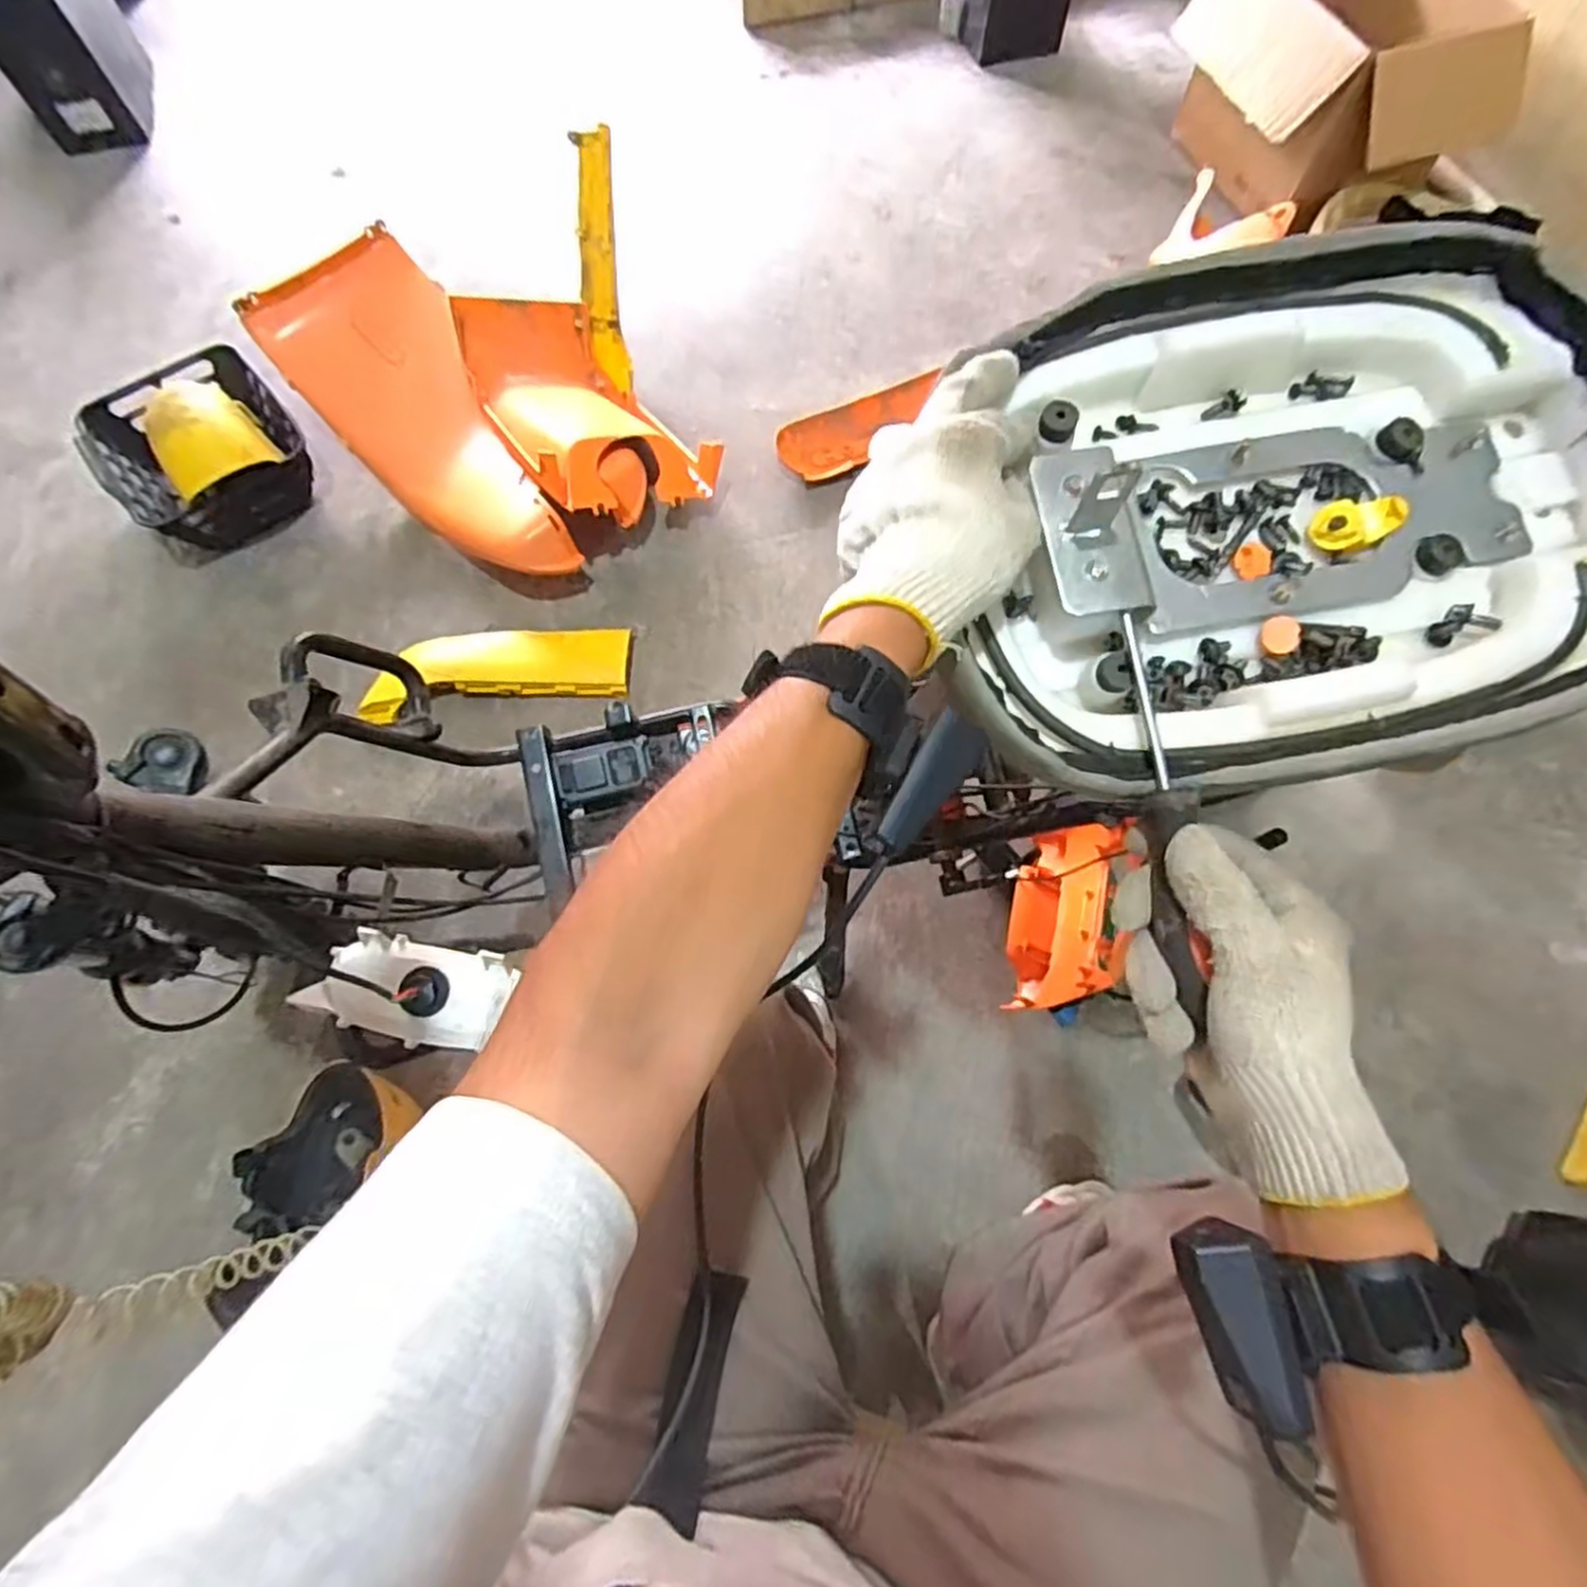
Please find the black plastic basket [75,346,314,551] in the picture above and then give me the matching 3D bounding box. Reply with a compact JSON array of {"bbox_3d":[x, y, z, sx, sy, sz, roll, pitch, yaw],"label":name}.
[{"bbox_3d":[-0.948,-0.555,1.226,0.274,0.116,0.312,-38,74,-13],"label":"black plastic basket"}]

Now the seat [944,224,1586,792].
[{"bbox_3d":[0.257,-0.144,0.390,0.339,0.086,0.271,-4,70,-2],"label":"seat"}]

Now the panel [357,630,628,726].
[{"bbox_3d":[-0.426,-0.184,1.092,0.380,0.071,0.122,-7,70,-3],"label":"panel"}]

